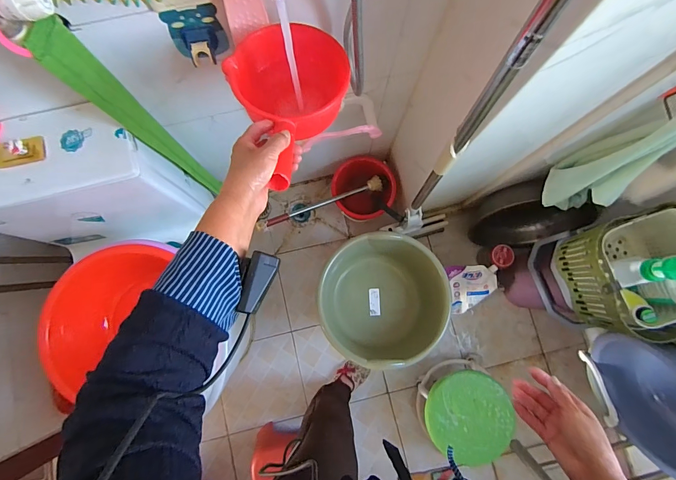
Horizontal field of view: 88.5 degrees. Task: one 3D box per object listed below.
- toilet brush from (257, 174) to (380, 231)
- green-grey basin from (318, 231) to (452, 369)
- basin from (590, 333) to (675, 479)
[{"bbox_3d":[-0.047,-0.122,1.204,0.481,0.070,0.046,-23,82,-19],"label":"toilet brush"},{"bbox_3d":[0.118,0.167,0.980,0.325,0.172,0.350,0,81,0],"label":"green-grey basin"},{"bbox_3d":[0.824,0.413,0.858,0.112,0.297,0.334,-15,82,-3],"label":"basin"}]

